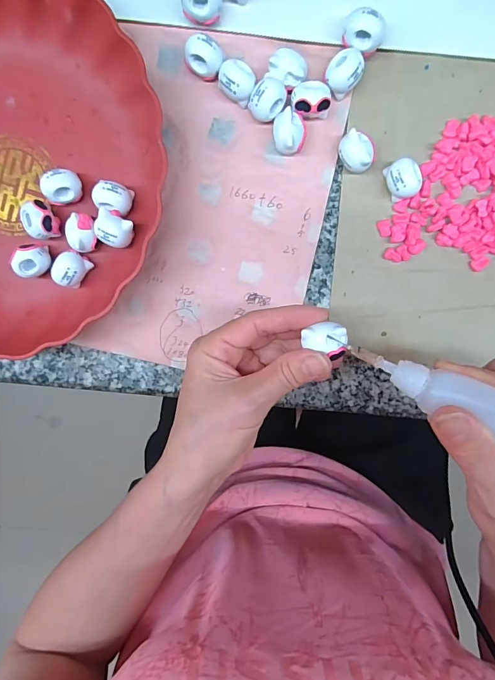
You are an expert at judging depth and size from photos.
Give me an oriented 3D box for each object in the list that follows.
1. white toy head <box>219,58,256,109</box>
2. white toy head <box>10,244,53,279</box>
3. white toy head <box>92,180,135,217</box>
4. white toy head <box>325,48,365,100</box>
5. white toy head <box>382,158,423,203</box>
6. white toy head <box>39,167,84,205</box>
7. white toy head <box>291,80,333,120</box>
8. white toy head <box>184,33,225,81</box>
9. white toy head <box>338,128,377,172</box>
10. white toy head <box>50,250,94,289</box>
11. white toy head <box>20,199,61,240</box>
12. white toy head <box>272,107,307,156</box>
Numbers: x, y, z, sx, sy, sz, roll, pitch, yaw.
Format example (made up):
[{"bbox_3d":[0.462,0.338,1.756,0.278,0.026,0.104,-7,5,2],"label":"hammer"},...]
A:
[{"bbox_3d":[-0.007,-0.178,0.266,0.024,0.017,0.024,28,97,-1],"label":"white toy head"},{"bbox_3d":[-0.155,-0.057,0.280,0.021,0.024,0.022,-4,97,3],"label":"white toy head"},{"bbox_3d":[-0.094,-0.100,0.273,0.024,0.021,0.020,20,97,0],"label":"white toy head"},{"bbox_3d":[0.065,-0.180,0.262,0.023,0.019,0.025,0,97,3],"label":"white toy head"},{"bbox_3d":[0.108,-0.110,0.267,0.021,0.018,0.025,-14,96,4],"label":"white toy head"},{"bbox_3d":[-0.130,-0.108,0.274,0.021,0.022,0.025,25,97,0],"label":"white toy head"},{"bbox_3d":[0.043,-0.162,0.263,0.025,0.020,0.021,-10,96,4],"label":"white toy head"},{"bbox_3d":[-0.029,-0.190,0.263,0.024,0.023,0.020,24,97,0],"label":"white toy head"},{"bbox_3d":[0.075,-0.128,0.267,0.025,0.019,0.024,12,97,1],"label":"white toy head"},{"bbox_3d":[-0.128,-0.052,0.280,0.021,0.021,0.024,39,97,-2],"label":"white toy head"},{"bbox_3d":[-0.148,-0.085,0.276,0.019,0.023,0.025,-4,97,3],"label":"white toy head"},{"bbox_3d":[0.029,-0.141,0.266,0.022,0.019,0.026,-4,97,3],"label":"white toy head"}]

